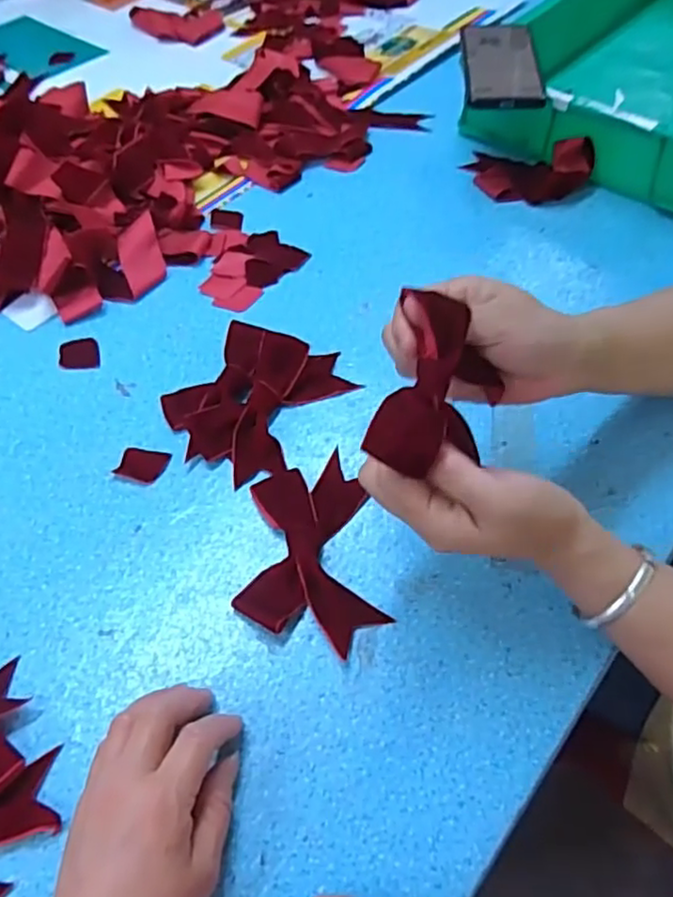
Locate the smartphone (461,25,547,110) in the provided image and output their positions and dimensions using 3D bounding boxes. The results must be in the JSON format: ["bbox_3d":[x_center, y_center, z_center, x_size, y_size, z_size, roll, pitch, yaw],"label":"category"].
[{"bbox_3d":[0.173,-0.401,0.684,0.078,0.012,0.156,2,54,2],"label":"smartphone"}]

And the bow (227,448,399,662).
[{"bbox_3d":[-0.021,0.069,0.450,0.093,0.012,0.139,-8,56,-5],"label":"bow"}]

